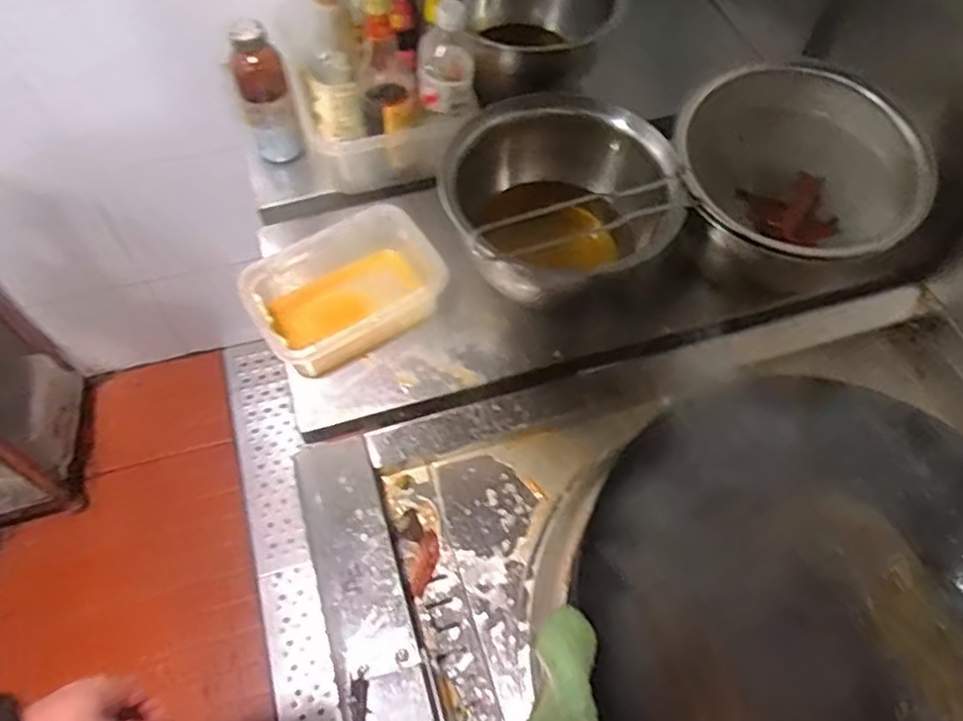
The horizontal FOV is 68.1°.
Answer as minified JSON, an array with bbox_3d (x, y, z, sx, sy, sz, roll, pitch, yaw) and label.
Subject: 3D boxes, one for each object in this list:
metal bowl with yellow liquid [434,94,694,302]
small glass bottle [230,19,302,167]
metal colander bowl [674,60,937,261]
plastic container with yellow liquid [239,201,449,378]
[{"bbox_3d":[0.090,-0.178,0.806,0.241,0.140,0.233,1,60,-2],"label":"metal bowl with yellow liquid"},{"bbox_3d":[-0.269,-0.328,0.887,0.057,0.187,0.067,-20,62,-13],"label":"small glass bottle"},{"bbox_3d":[0.343,-0.198,0.807,0.266,0.132,0.227,33,64,16],"label":"metal colander bowl"},{"bbox_3d":[-0.151,-0.083,0.815,0.221,0.082,0.150,-32,66,-19],"label":"plastic container with yellow liquid"}]

